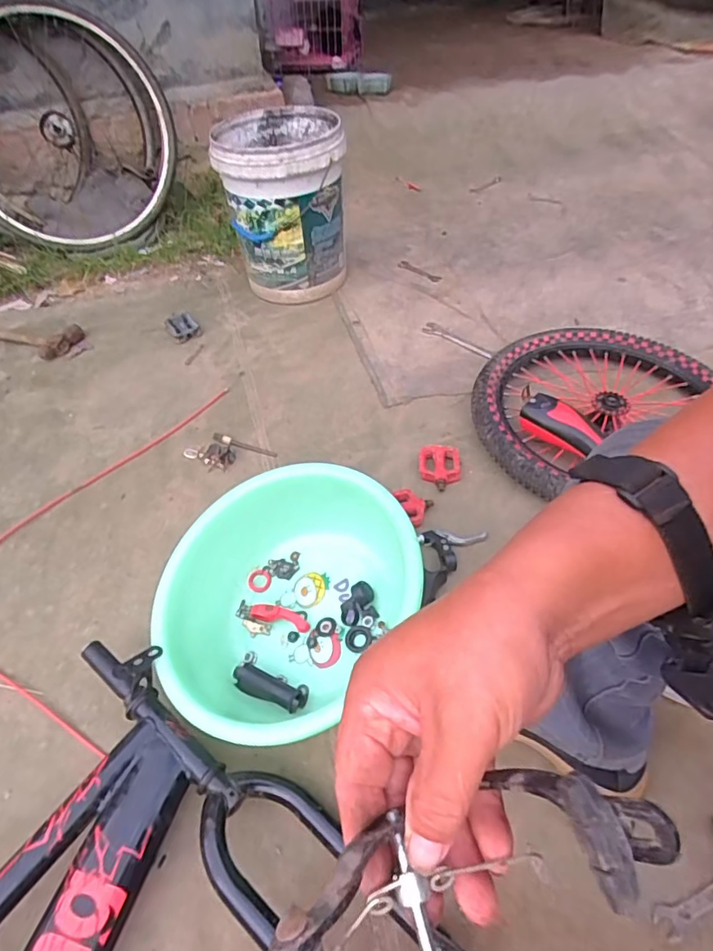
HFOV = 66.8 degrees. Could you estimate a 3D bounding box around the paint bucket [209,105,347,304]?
[{"bbox_3d":[-0.186,-0.685,1.408,0.297,0.380,0.325,-4,47,-3],"label":"paint bucket"}]

